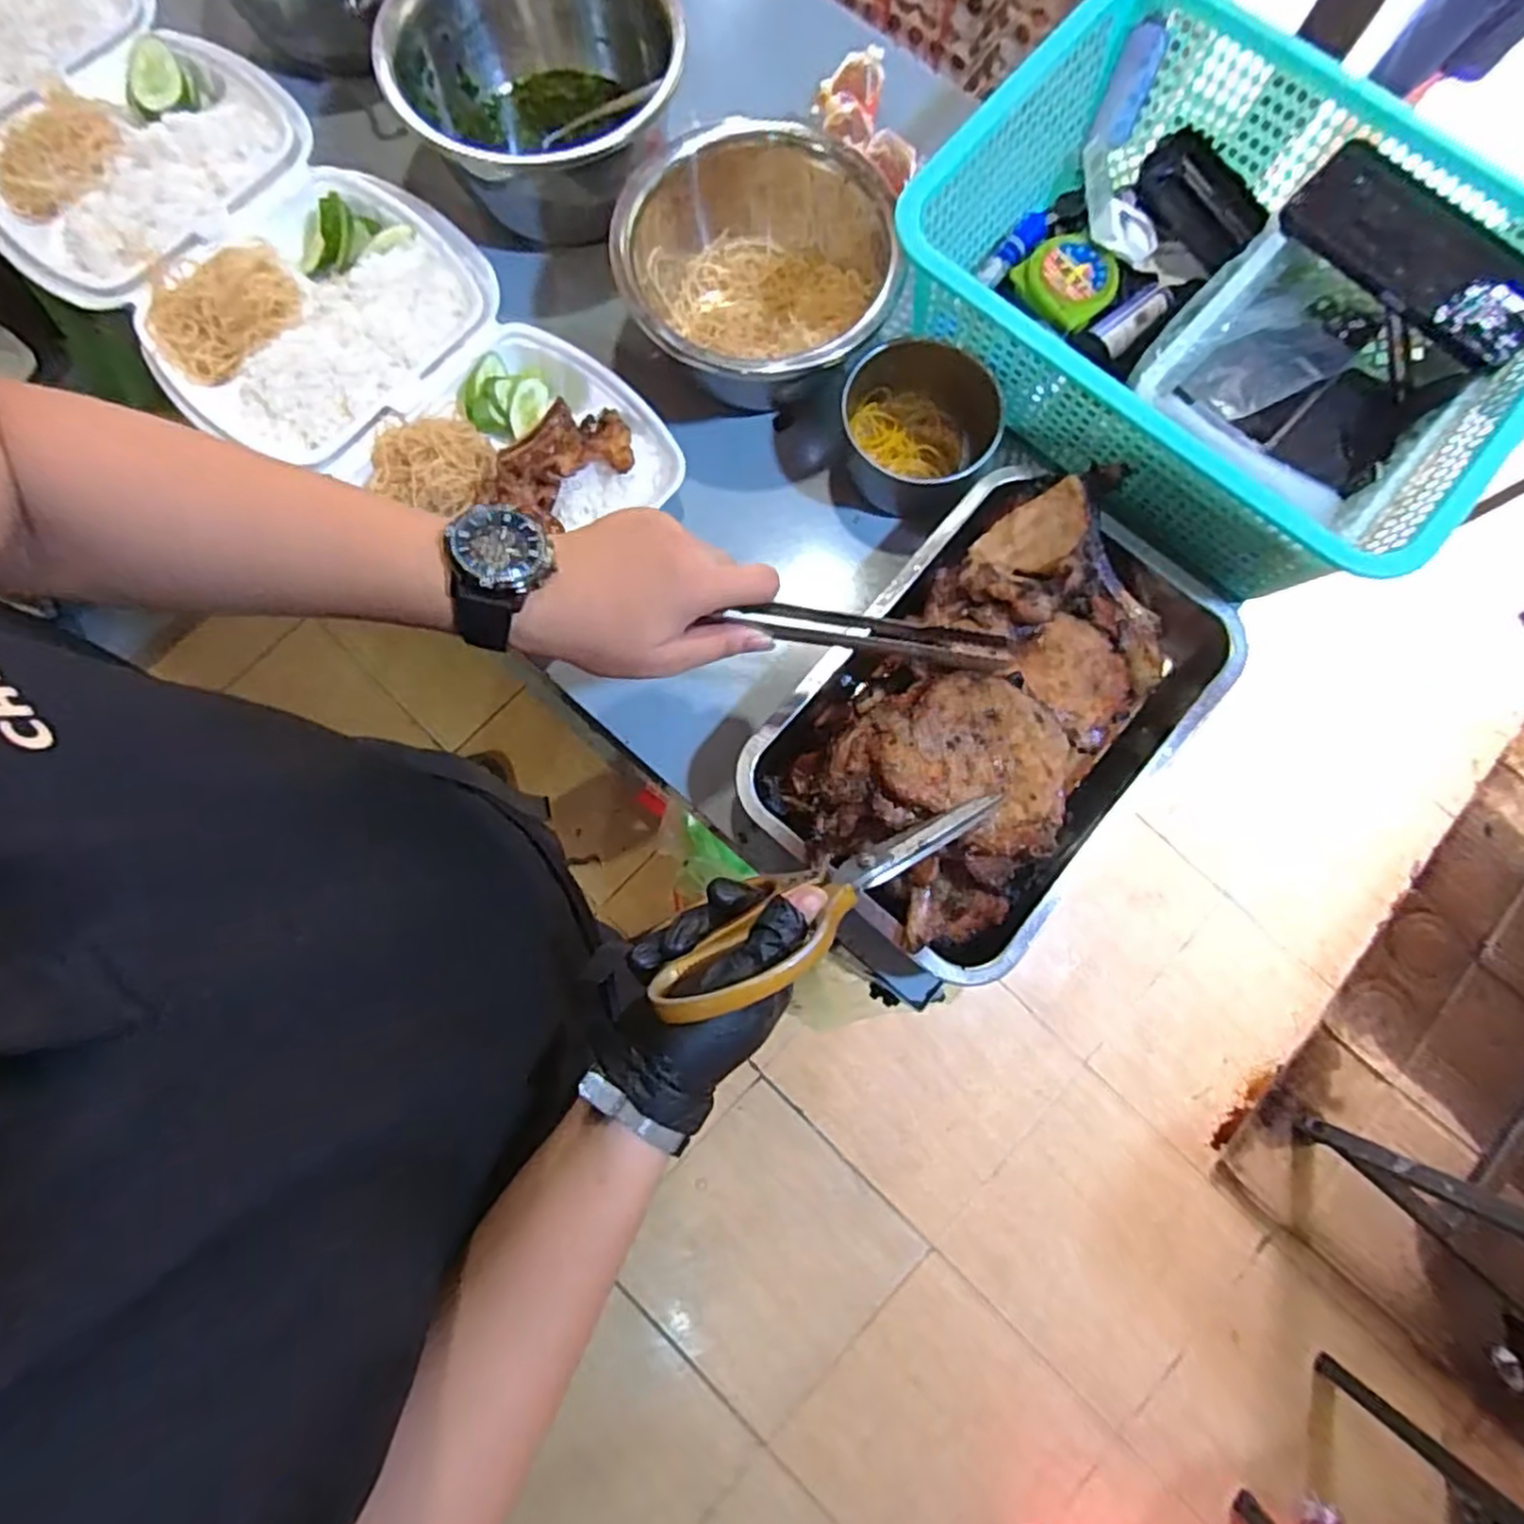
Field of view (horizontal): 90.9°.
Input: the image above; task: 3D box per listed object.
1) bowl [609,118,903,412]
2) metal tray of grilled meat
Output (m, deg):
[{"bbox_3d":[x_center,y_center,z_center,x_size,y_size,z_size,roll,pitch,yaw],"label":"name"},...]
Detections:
[{"bbox_3d":[-0.002,-0.349,0.533,0.178,0.091,0.213,4,80,0],"label":"bowl"},{"bbox_3d":[0.150,-0.036,0.479,0.206,0.096,0.319,40,82,6],"label":"metal tray of grilled meat"}]

